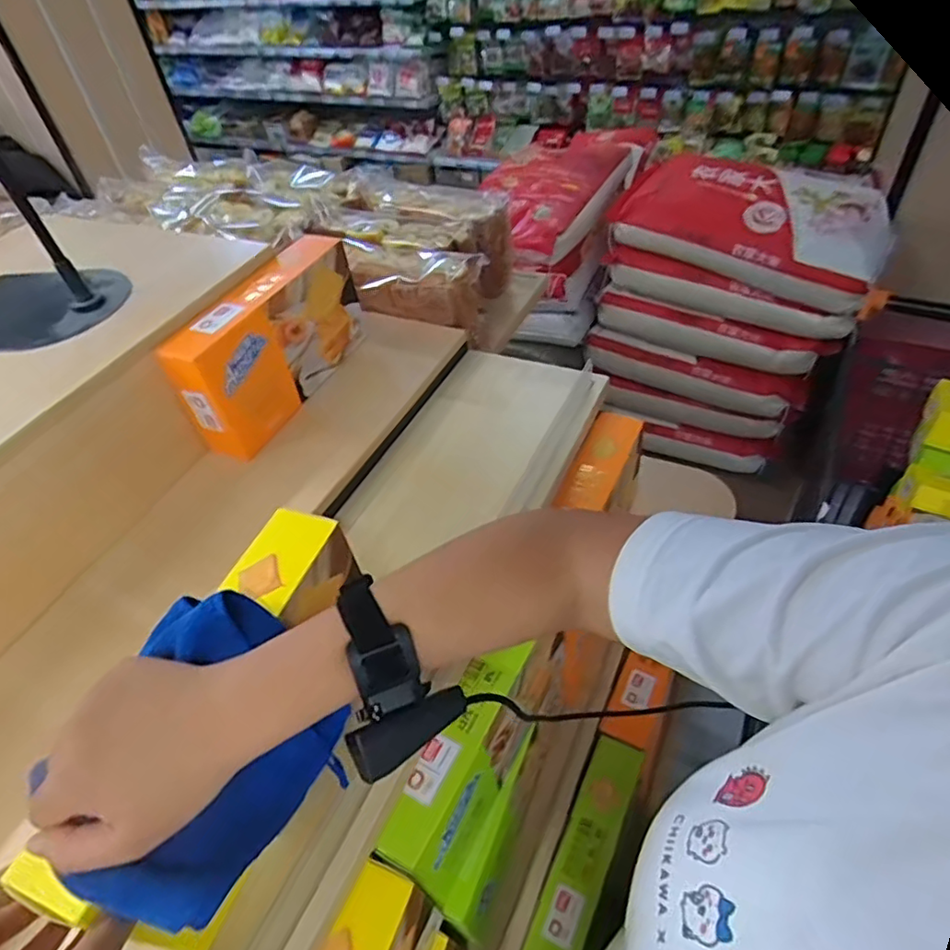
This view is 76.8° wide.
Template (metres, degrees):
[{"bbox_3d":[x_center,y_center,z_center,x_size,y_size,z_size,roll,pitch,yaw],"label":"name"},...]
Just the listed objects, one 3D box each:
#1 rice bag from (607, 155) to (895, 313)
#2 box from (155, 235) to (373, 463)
[{"bbox_3d":[0.686,-0.656,1.502,0.640,0.212,0.337,25,54,27],"label":"rice bag"},{"bbox_3d":[-0.234,-0.159,0.707,0.070,0.132,0.267,13,49,17],"label":"box"}]

